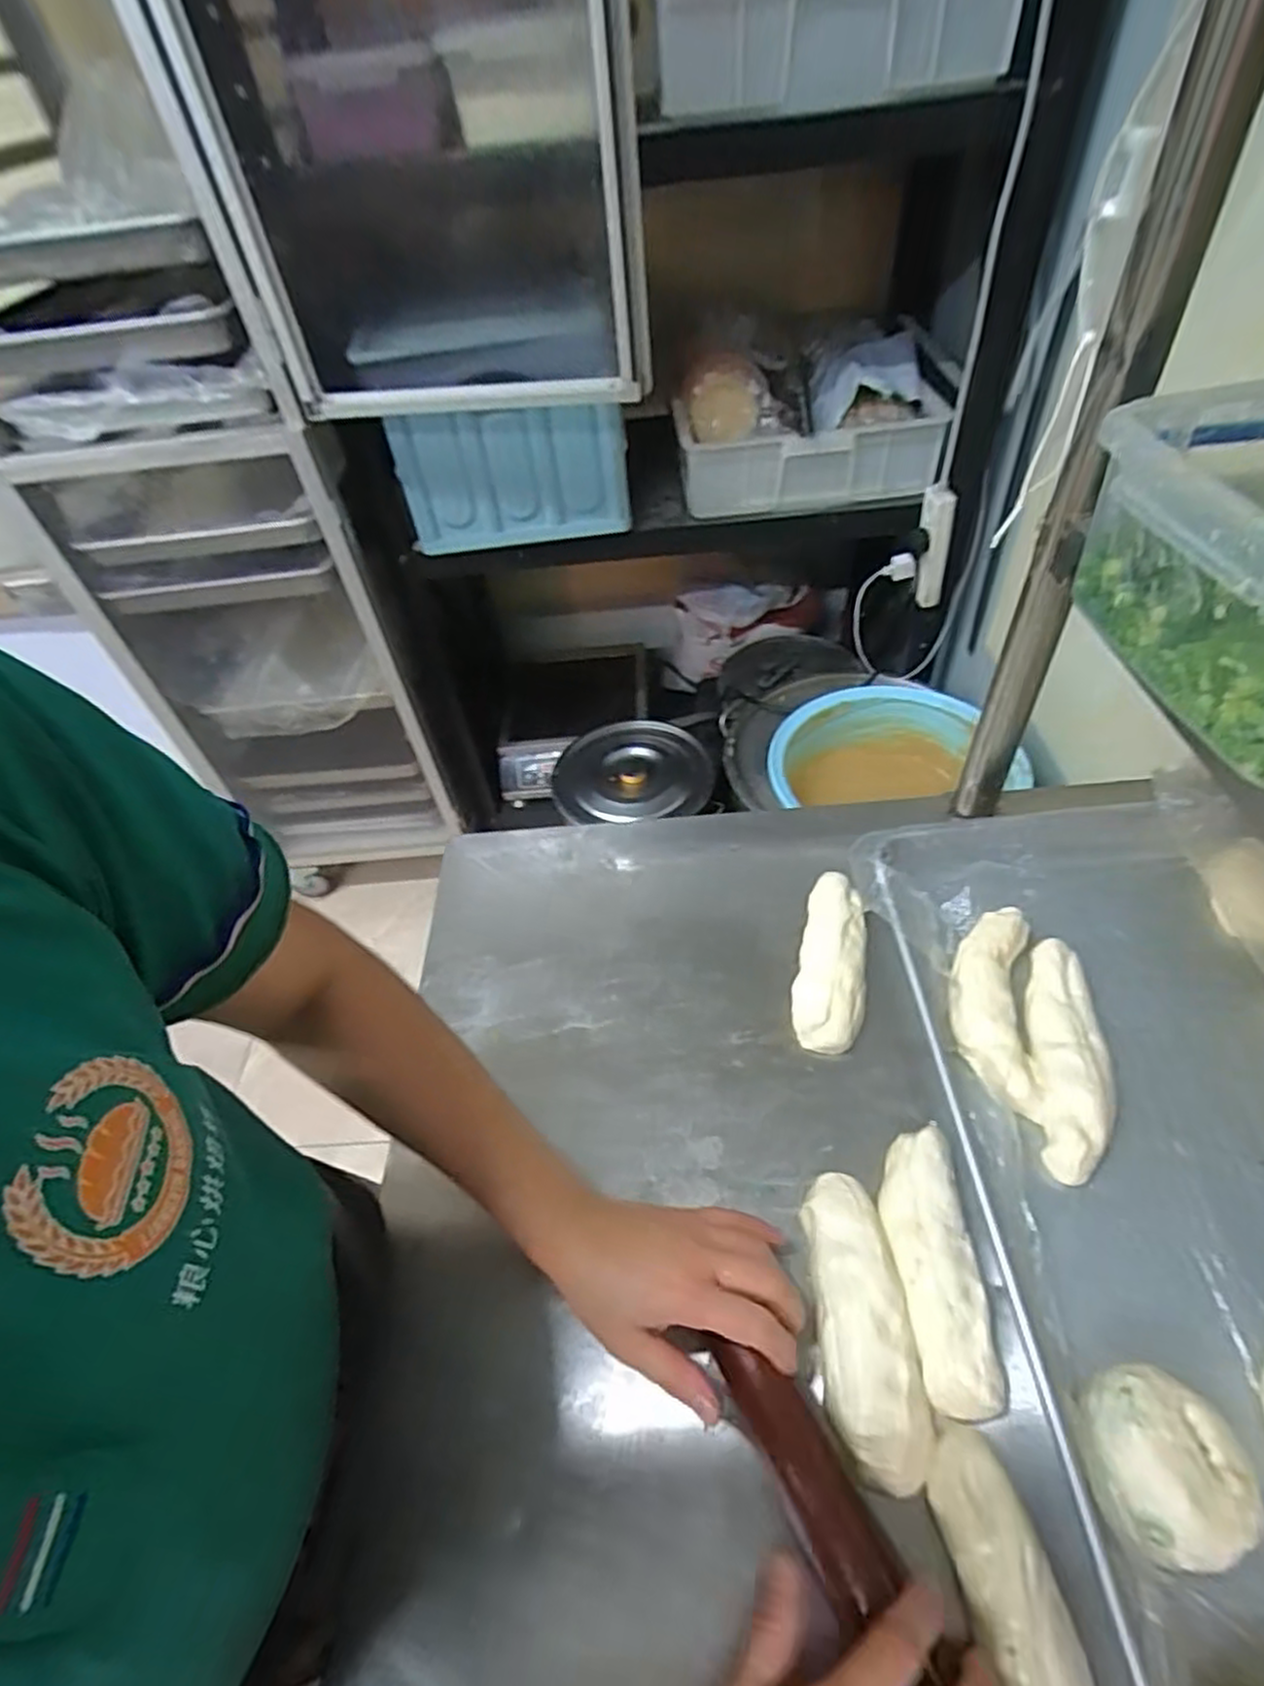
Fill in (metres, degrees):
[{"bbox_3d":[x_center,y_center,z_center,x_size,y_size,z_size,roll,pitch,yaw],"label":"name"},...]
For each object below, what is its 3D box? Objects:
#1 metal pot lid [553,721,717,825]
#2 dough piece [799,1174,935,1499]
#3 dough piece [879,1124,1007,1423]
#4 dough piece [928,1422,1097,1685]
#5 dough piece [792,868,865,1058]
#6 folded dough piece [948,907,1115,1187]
[{"bbox_3d":[0.001,-0.150,1.471,0.317,0.042,0.264,-6,49,2],"label":"metal pot lid"},{"bbox_3d":[0.136,0.283,0.441,0.053,0.032,0.154,-5,50,2],"label":"dough piece"},{"bbox_3d":[0.184,0.258,0.453,0.049,0.031,0.149,-3,50,4],"label":"dough piece"},{"bbox_3d":[0.189,0.384,0.344,0.044,0.025,0.171,-12,50,-4],"label":"dough piece"},{"bbox_3d":[0.164,0.090,0.598,0.054,0.028,0.159,10,52,14],"label":"dough piece"},{"bbox_3d":[0.293,0.137,0.546,0.104,0.035,0.207,-1,50,6],"label":"folded dough piece"}]

